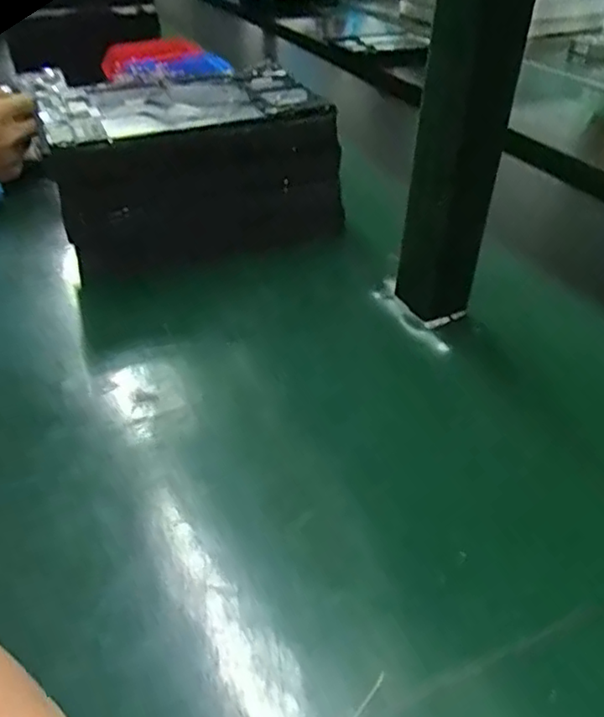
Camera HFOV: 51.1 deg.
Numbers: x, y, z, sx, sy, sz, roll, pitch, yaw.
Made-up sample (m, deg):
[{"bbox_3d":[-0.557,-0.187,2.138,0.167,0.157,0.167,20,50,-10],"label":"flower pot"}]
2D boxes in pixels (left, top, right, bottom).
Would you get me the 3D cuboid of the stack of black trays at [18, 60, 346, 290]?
[{"bbox_3d":[-0.107,-0.177,0.608,0.250,0.133,0.156,-16,40,-20],"label":"stack of black trays"}]

